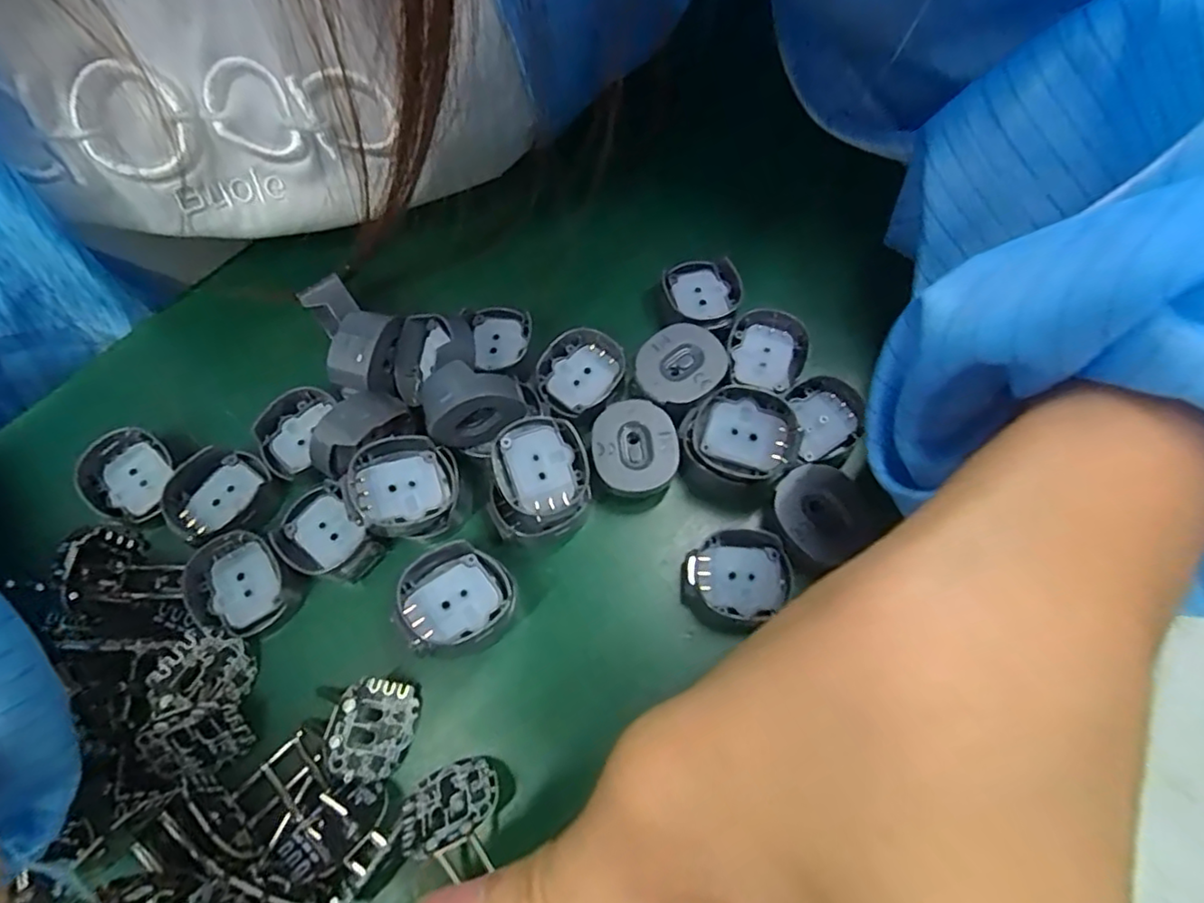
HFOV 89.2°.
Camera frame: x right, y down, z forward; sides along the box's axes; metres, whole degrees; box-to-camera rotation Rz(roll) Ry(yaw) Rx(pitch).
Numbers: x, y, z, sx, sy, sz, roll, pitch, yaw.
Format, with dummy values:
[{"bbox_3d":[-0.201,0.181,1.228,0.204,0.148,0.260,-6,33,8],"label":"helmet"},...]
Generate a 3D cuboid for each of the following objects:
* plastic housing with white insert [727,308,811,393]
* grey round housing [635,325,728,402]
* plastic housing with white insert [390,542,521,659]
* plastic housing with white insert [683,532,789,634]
[{"bbox_3d":[0.053,-0.033,0.191,0.024,0.008,0.027,15,69,7],"label":"plastic housing with white insert"},{"bbox_3d":[0.024,-0.026,0.186,0.027,0.005,0.024,-35,72,-12],"label":"grey round housing"},{"bbox_3d":[-0.037,0.038,0.158,0.027,0.015,0.028,0,69,1],"label":"plastic housing with white insert"},{"bbox_3d":[0.036,0.034,0.165,0.030,0.007,0.025,-33,72,-12],"label":"plastic housing with white insert"}]

